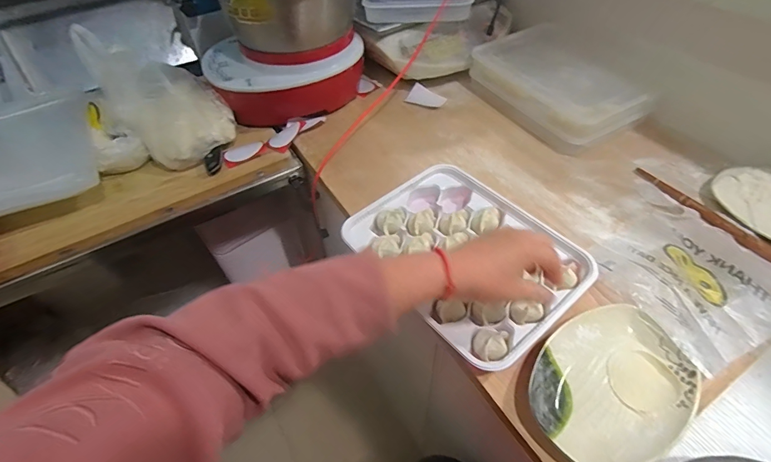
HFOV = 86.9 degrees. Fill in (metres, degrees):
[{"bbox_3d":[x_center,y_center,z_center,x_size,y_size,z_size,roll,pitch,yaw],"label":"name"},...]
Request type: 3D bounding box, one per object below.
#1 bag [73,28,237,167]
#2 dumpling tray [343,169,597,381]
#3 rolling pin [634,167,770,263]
[{"bbox_3d":[-0.383,-0.238,0.700,0.198,0.174,0.151,34,59,27],"label":"bag"},{"bbox_3d":[0.106,0.029,0.546,0.219,0.039,0.283,-34,56,-23],"label":"dumpling tray"},{"bbox_3d":[0.496,0.012,0.559,0.024,0.016,0.343,-27,54,-19],"label":"rolling pin"}]

